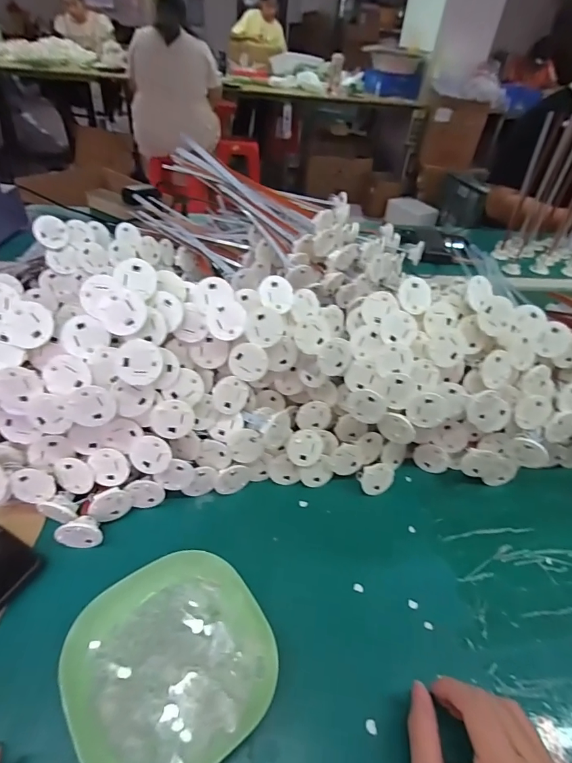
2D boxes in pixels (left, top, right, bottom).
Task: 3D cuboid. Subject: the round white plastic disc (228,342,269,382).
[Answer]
[{"bbox_3d":[-0.037,-0.018,0.406,0.037,0.038,0.004,25,21,-6],"label":"round white plastic disc"}]

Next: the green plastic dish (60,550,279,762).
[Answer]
[{"bbox_3d":[-0.088,0.214,0.319,0.136,0.029,0.141,-21,48,-29],"label":"green plastic dish"}]

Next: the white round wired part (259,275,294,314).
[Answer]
[{"bbox_3d":[-0.011,-0.088,0.421,0.037,0.012,0.037,3,83,-24],"label":"white round wired part"}]

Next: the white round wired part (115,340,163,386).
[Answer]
[{"bbox_3d":[-0.126,-0.016,0.355,0.037,0.039,0.006,9,1,-28],"label":"white round wired part"}]

